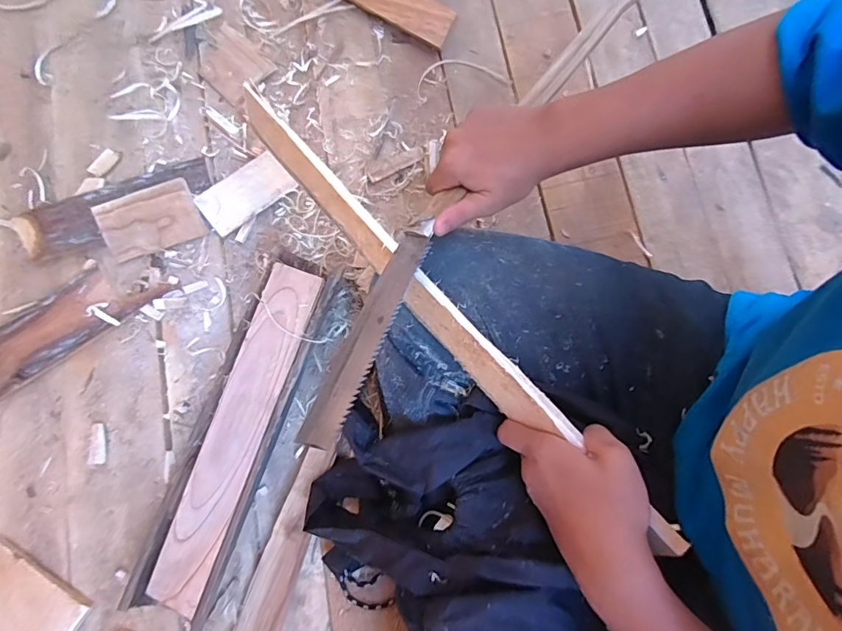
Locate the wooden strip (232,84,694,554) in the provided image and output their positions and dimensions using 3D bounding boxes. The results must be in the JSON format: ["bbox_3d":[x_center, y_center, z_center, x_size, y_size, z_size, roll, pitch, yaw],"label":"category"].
[{"bbox_3d":[0.007,-0.013,0.392,0.029,0.037,0.512,-41,78,-6],"label":"wooden strip"}]

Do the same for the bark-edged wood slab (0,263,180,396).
[{"bbox_3d":[-0.471,0.020,0.578,0.303,0.023,0.084,-35,80,-5],"label":"bark-edged wood slab"}]

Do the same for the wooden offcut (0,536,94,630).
[{"bbox_3d":[-0.450,0.332,0.514,0.132,0.019,0.094,31,81,7],"label":"wooden offcut"}]

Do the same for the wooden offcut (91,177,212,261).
[{"bbox_3d":[-0.345,-0.122,0.589,0.122,0.009,0.075,-18,111,0],"label":"wooden offcut"}]

